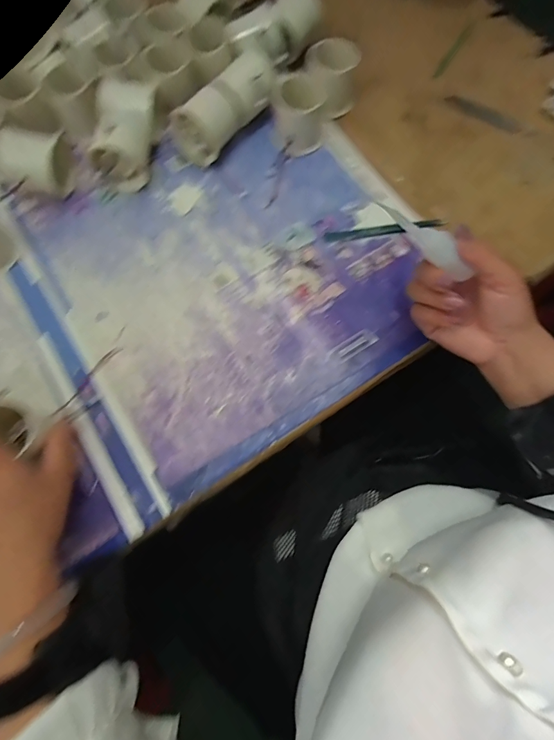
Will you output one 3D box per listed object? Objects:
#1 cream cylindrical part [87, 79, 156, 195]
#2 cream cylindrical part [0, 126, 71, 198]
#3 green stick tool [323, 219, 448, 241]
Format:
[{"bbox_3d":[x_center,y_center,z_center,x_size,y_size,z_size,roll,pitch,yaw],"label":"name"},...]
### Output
[{"bbox_3d":[-0.155,-0.240,0.401,0.051,0.059,0.087,7,73,3],"label":"cream cylindrical part"},{"bbox_3d":[-0.239,-0.204,0.389,0.064,0.050,0.052,15,74,5],"label":"cream cylindrical part"},{"bbox_3d":[0.111,-0.145,0.399,0.121,0.010,0.011,-5,73,-1],"label":"green stick tool"}]

